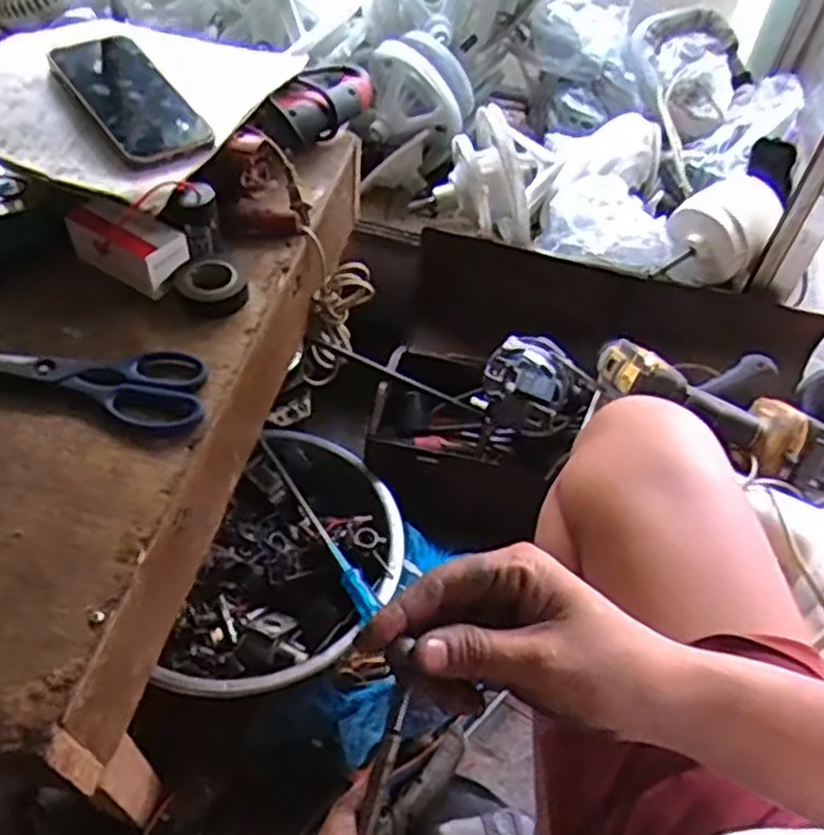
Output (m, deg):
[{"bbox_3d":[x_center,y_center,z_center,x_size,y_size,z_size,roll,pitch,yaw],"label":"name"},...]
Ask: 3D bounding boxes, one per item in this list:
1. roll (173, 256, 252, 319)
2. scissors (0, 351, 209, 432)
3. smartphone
[{"bbox_3d":[-0.164,-0.110,0.630,0.054,0.023,0.054,3,49,-4],"label":"roll"},{"bbox_3d":[-0.243,-0.038,0.567,0.201,0.012,0.070,16,49,8],"label":"scissors"},{"bbox_3d":[-0.240,-0.271,0.646,0.078,0.013,0.153,-33,72,-22],"label":"smartphone"}]

